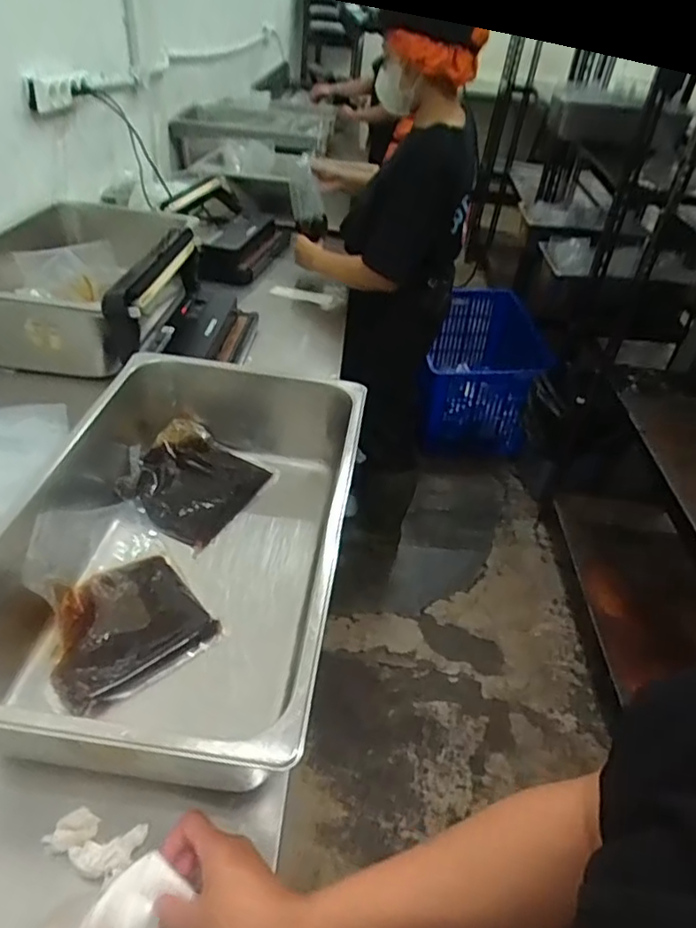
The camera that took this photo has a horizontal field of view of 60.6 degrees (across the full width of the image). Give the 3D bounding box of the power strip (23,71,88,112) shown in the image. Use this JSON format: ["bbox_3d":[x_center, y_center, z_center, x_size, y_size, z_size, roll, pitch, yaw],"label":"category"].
[{"bbox_3d":[-0.661,-0.862,1.368,0.032,0.061,0.277,6,39,-2],"label":"power strip"}]

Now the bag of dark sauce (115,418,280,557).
[{"bbox_3d":[-0.215,0.017,0.823,0.164,0.050,0.176,22,41,17],"label":"bag of dark sauce"}]

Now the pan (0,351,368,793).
[{"bbox_3d":[-0.178,0.084,0.679,0.334,0.164,0.530,9,39,2],"label":"pan"}]

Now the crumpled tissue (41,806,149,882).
[{"bbox_3d":[-0.211,0.314,0.495,0.077,0.033,0.042,15,40,9],"label":"crumpled tissue"}]

